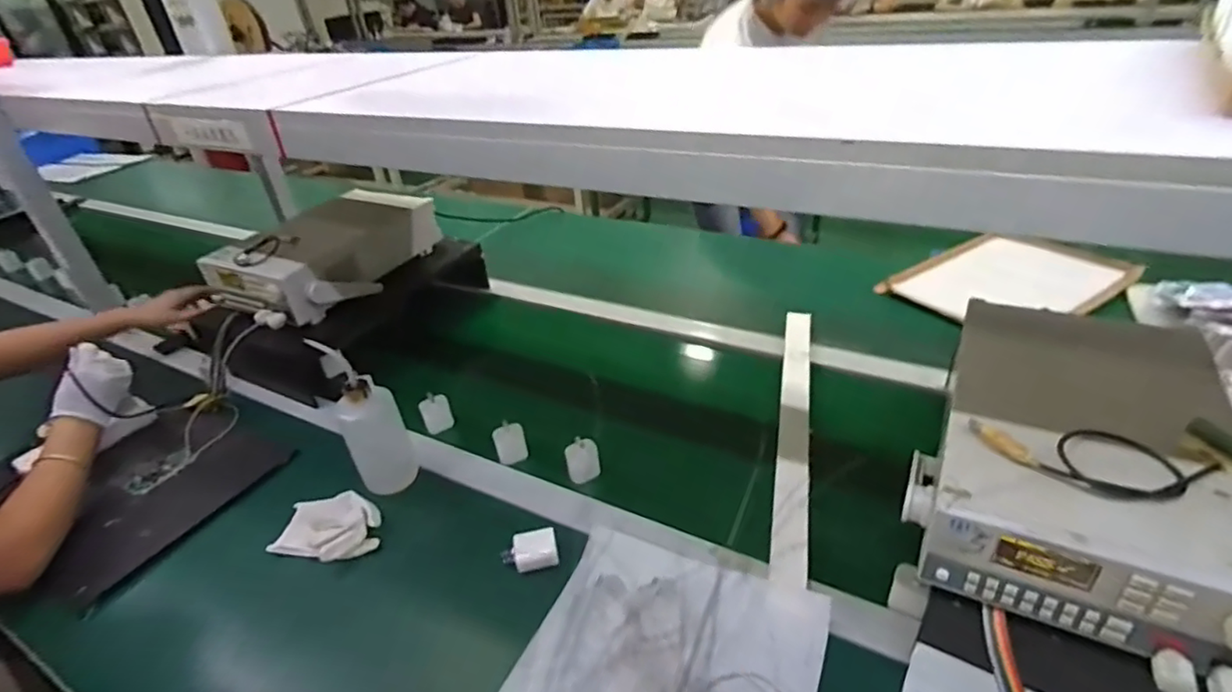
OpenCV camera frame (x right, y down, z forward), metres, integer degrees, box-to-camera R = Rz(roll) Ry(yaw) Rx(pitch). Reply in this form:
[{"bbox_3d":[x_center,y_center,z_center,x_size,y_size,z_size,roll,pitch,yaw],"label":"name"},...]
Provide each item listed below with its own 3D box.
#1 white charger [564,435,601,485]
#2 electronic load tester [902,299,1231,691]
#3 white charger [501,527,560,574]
[{"bbox_3d":[-0.044,0.156,0.816,0.045,0.060,0.027,-9,34,-4],"label":"white charger"},{"bbox_3d":[0.421,0.092,0.549,0.230,0.097,0.343,17,40,30],"label":"electronic load tester"},{"bbox_3d":[-0.099,0.240,0.705,0.064,0.027,0.044,-15,68,-11],"label":"white charger"}]

